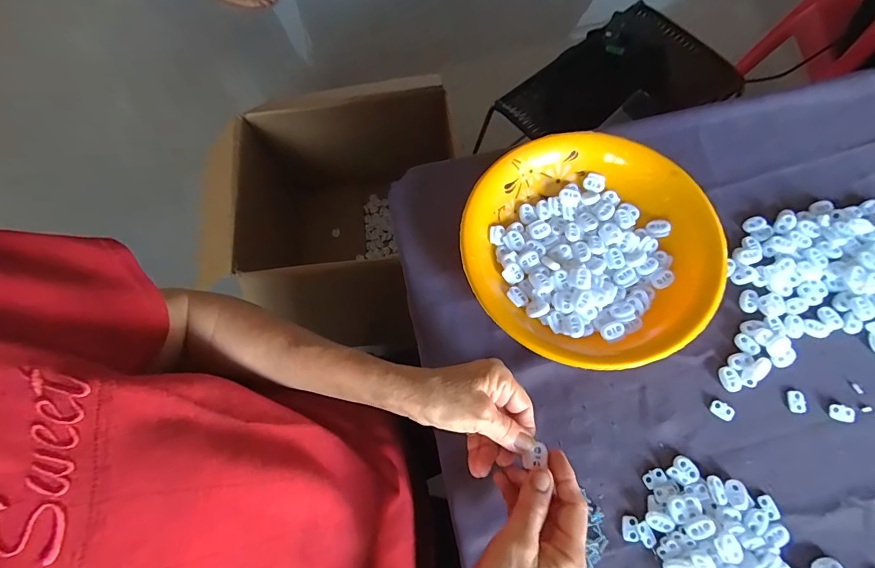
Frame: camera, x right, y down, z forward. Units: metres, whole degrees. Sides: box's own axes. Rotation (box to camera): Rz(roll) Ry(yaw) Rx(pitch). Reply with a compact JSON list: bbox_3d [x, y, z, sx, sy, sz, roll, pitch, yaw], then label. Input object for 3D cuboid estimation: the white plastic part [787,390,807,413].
[{"bbox_3d":[0.324,0.106,0.371,0.015,0.004,0.020,1,70,3],"label":"white plastic part"}]

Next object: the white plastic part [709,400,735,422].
[{"bbox_3d":[0.257,0.114,0.372,0.019,0.004,0.014,35,75,14],"label":"white plastic part"}]

